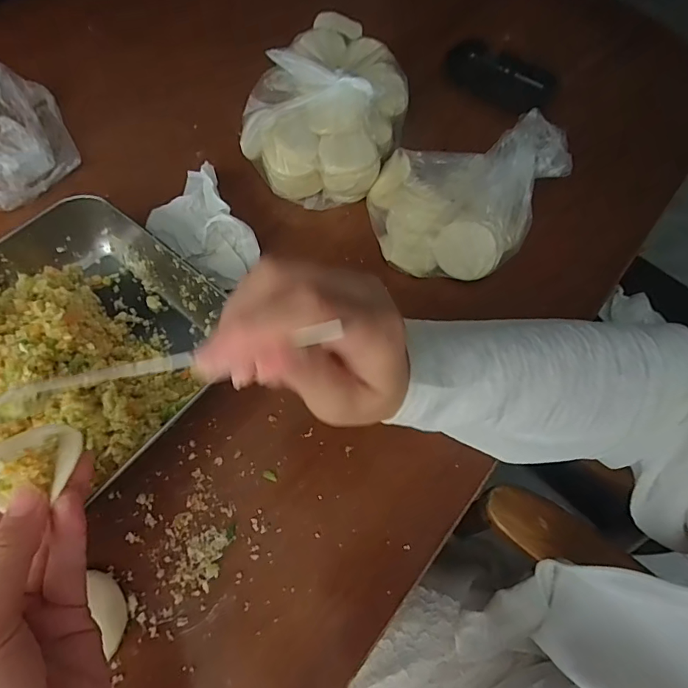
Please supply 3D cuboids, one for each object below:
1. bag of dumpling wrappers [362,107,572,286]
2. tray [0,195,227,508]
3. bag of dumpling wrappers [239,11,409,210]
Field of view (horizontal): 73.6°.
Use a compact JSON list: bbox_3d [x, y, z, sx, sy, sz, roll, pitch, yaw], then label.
[{"bbox_3d":[0.093,-0.124,0.378,0.127,0.067,0.147,28,64,13],"label":"bag of dumpling wrappers"},{"bbox_3d":[-0.216,0.017,0.303,0.211,0.052,0.262,37,66,17],"label":"tray"},{"bbox_3d":[-0.016,-0.221,0.424,0.136,0.072,0.194,17,62,7],"label":"bag of dumpling wrappers"}]

